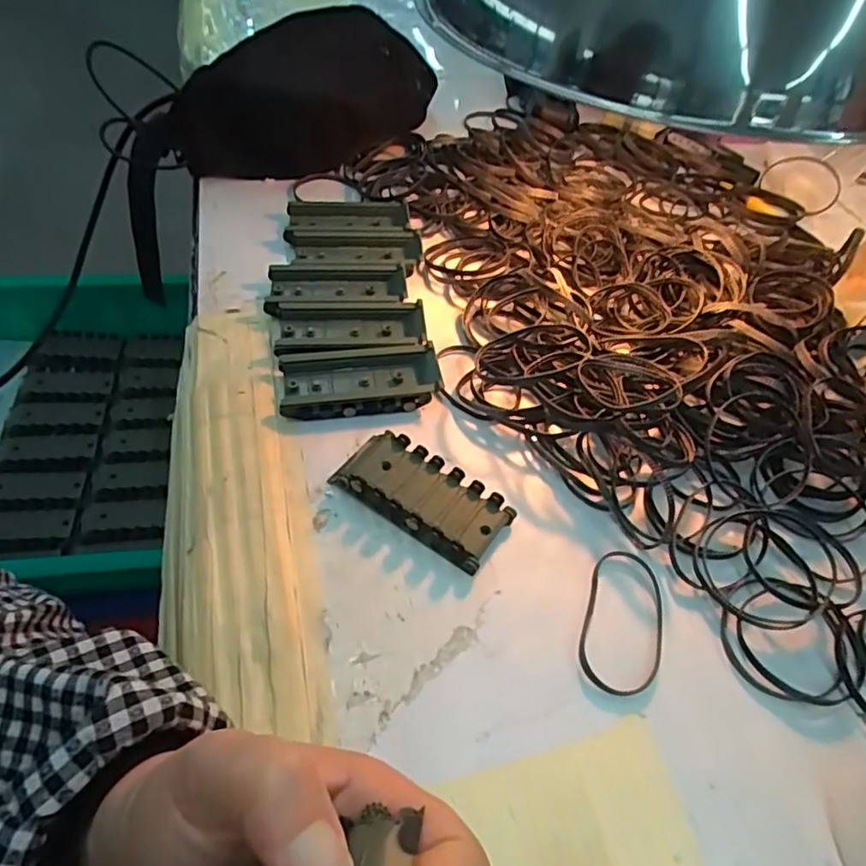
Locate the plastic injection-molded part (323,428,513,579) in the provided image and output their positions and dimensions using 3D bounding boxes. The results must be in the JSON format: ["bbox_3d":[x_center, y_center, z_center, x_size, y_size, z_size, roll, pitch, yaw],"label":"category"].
[{"bbox_3d":[-0.006,0.034,0.331,0.093,0.015,0.044,30,55,19],"label":"plastic injection-molded part"}]

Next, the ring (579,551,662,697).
[{"bbox_3d":[0.096,0.092,0.299,0.038,0.004,0.075,18,52,10],"label":"ring"}]

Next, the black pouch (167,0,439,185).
[{"bbox_3d":[-0.102,-0.305,0.538,0.241,0.096,0.080,-24,57,-22],"label":"black pouch"}]

